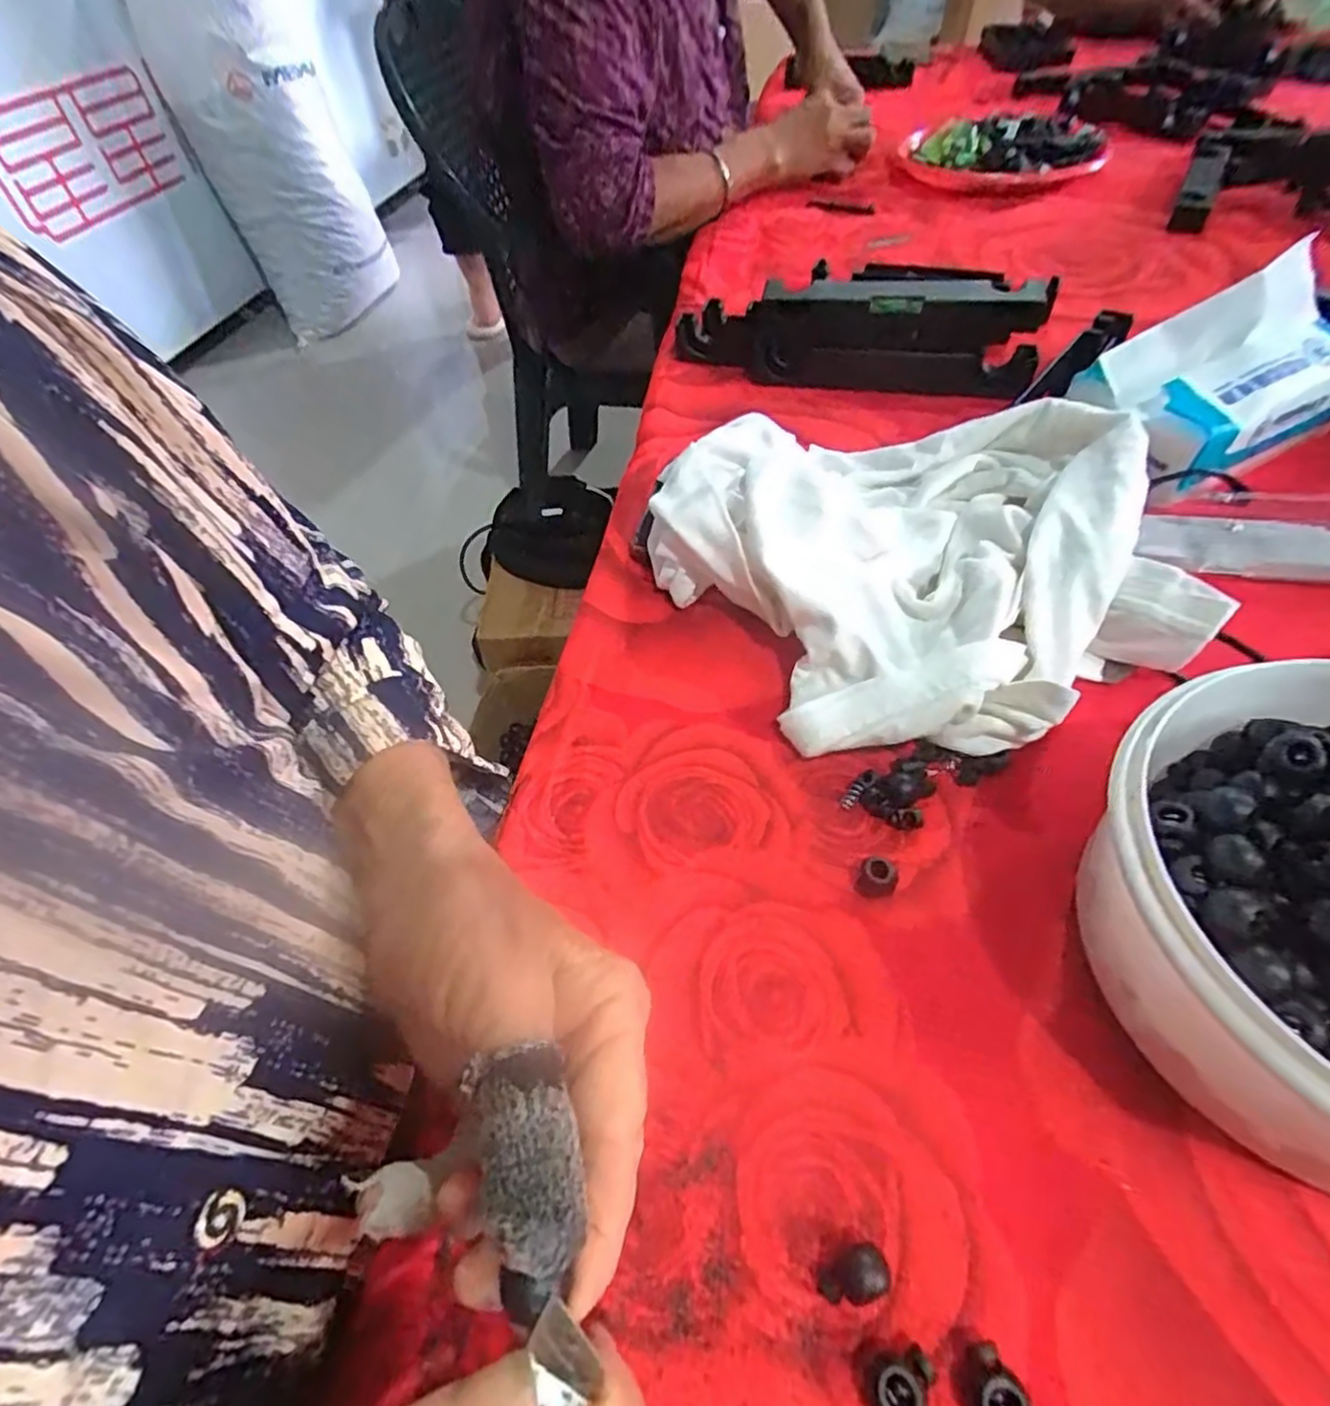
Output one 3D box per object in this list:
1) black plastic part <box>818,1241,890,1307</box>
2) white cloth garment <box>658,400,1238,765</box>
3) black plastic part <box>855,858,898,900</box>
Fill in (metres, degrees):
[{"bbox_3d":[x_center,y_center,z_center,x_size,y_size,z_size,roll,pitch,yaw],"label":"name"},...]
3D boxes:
[{"bbox_3d":[0.054,0.167,0.200,0.019,0.011,0.012,-23,53,-15],"label":"black plastic part"},{"bbox_3d":[0.128,-0.080,0.360,0.229,0.063,0.229,-2,51,2],"label":"white cloth garment"},{"bbox_3d":[0.084,0.070,0.274,0.014,0.015,0.010,22,56,20],"label":"black plastic part"}]

